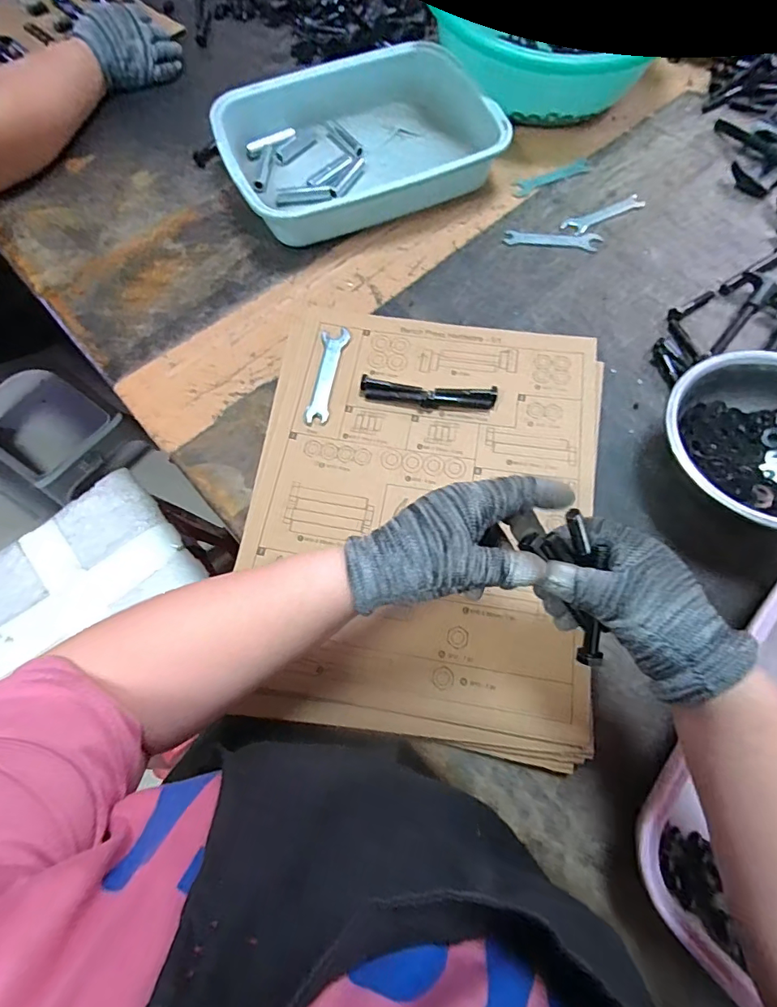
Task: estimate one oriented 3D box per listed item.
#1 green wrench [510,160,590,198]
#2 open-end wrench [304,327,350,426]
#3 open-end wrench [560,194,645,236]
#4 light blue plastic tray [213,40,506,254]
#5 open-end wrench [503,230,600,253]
[{"bbox_3d":[0.205,-0.412,0.604,0.108,0.004,0.026,-24,71,-9],"label":"green wrench"},{"bbox_3d":[-0.061,-0.130,0.479,0.027,0.004,0.113,7,69,3],"label":"open-end wrench"},{"bbox_3d":[0.260,-0.349,0.577,0.116,0.007,0.026,-30,72,-11],"label":"open-end wrench"},{"bbox_3d":[-0.039,-0.443,0.585,0.320,0.057,0.237,-22,71,-8],"label":"light blue plastic tray"},{"bbox_3d":[0.192,-0.309,0.561,0.110,0.005,0.022,6,69,2],"label":"open-end wrench"}]

